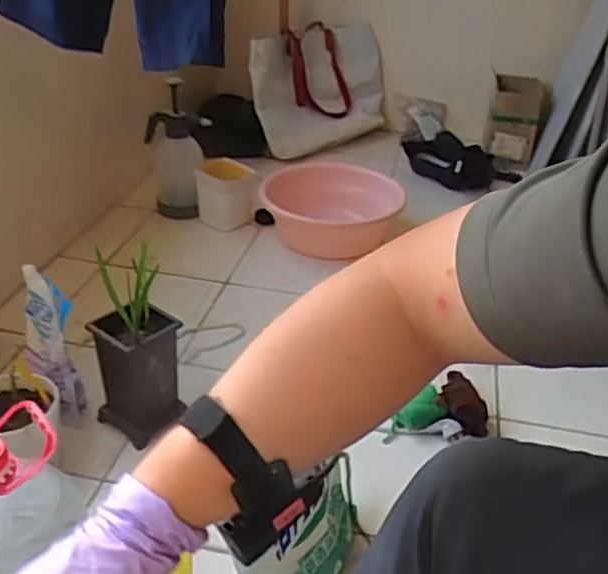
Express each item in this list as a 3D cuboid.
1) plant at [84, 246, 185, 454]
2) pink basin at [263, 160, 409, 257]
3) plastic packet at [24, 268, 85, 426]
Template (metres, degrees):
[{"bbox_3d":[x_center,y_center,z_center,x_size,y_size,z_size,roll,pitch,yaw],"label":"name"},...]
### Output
[{"bbox_3d":[-0.266,0.093,1.060,0.122,0.304,0.107,-19,38,-29],"label":"plant"},{"bbox_3d":[0.071,-0.213,1.780,0.362,0.136,0.364,2,31,-1],"label":"pink basin"},{"bbox_3d":[-0.424,0.099,1.108,0.066,0.244,0.152,-24,40,-35],"label":"plastic packet"}]

